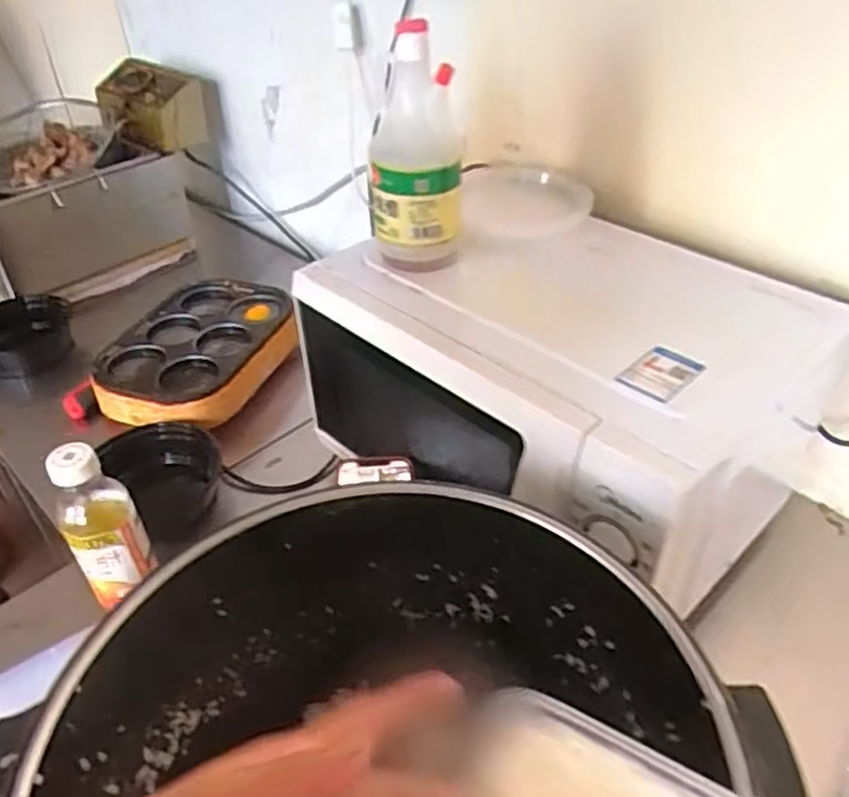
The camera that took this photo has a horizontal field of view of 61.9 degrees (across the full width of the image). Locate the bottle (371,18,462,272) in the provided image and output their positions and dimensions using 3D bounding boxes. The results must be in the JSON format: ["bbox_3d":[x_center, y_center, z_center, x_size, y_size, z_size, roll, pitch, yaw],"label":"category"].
[{"bbox_3d":[-0.008,-0.232,0.663,0.082,0.210,0.095,-1,38,2],"label":"bottle"}]

